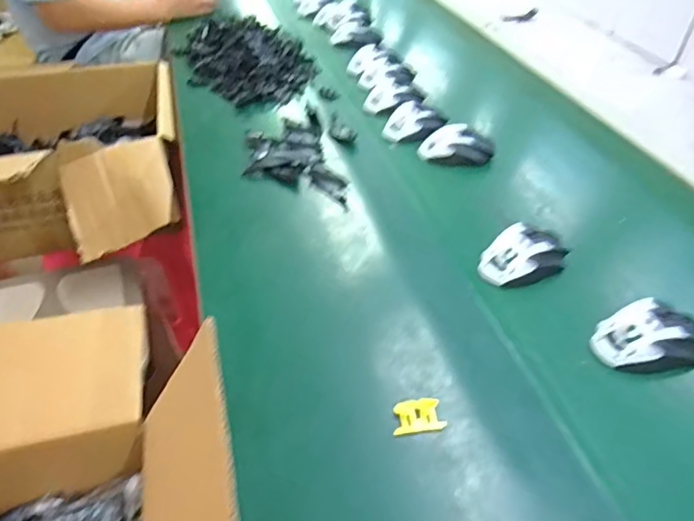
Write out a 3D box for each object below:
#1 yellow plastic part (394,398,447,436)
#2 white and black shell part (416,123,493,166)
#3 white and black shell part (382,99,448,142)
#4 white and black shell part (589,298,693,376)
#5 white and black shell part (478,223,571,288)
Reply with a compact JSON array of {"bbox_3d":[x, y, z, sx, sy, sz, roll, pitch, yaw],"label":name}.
[{"bbox_3d":[0.063,0.139,0.468,0.042,0.008,0.029,-5,59,1],"label":"yellow plastic part"},{"bbox_3d":[0.168,-0.176,0.806,0.113,0.040,0.063,-2,40,-5],"label":"white and black shell part"},{"bbox_3d":[0.108,-0.221,0.854,0.086,0.036,0.072,22,44,22],"label":"white and black shell part"},{"bbox_3d":[0.307,0.074,0.527,0.115,0.038,0.071,-11,42,-15],"label":"white and black shell part"},{"bbox_3d":[0.209,-0.006,0.618,0.107,0.036,0.070,-24,46,-27],"label":"white and black shell part"}]

